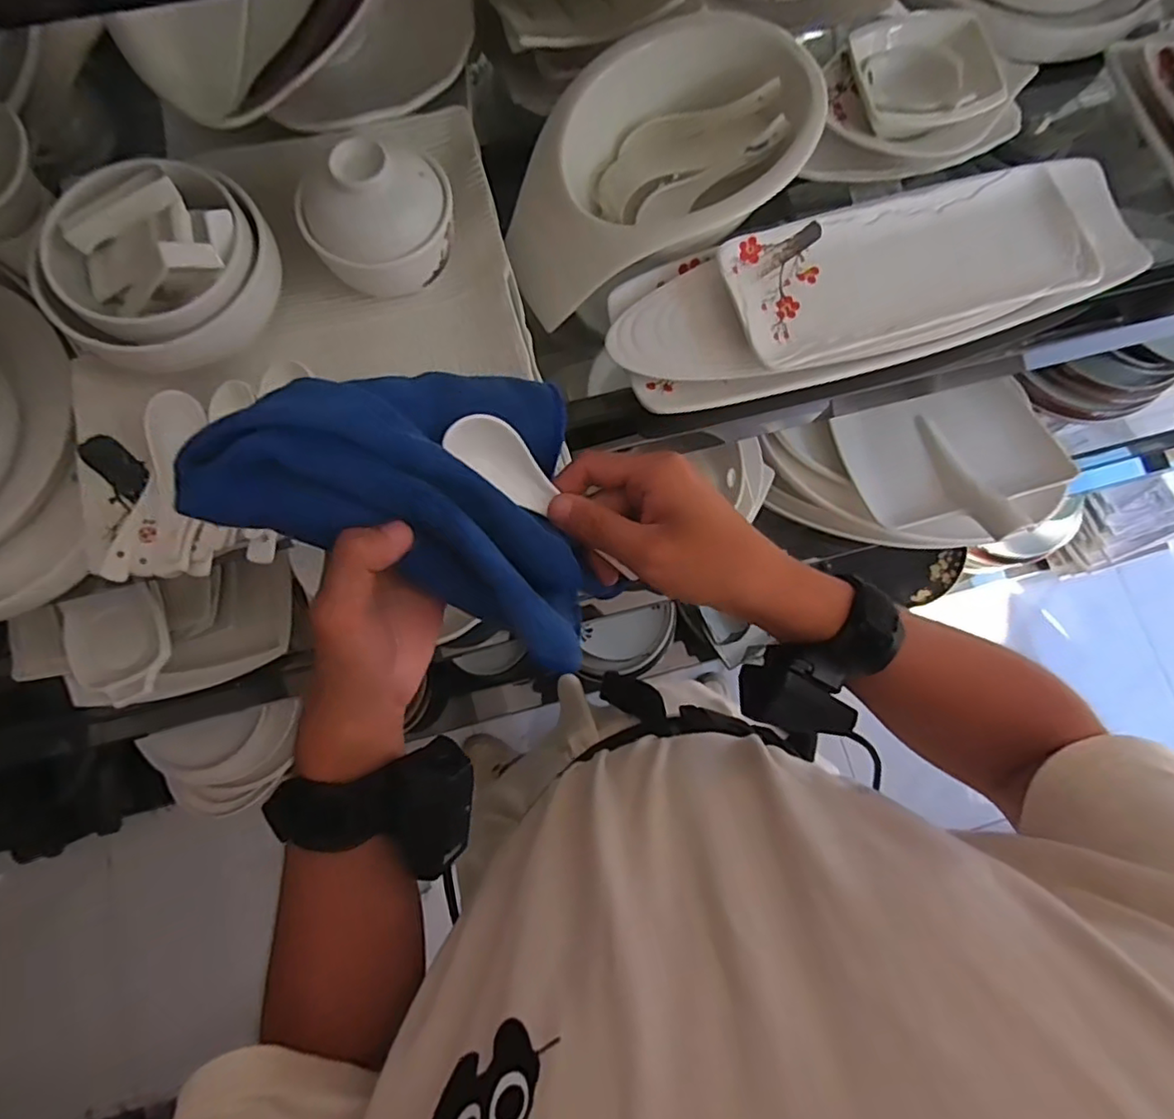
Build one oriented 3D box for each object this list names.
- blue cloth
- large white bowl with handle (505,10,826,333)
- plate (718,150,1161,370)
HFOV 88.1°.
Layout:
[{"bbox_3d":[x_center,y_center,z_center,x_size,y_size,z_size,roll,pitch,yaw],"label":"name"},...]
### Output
[{"bbox_3d":[-0.061,-0.039,0.294,0.195,0.065,0.123,32,93,-32],"label":"blue cloth"},{"bbox_3d":[0.051,-0.326,0.498,0.257,0.111,0.156,-24,80,-6],"label":"large white bowl with handle"},{"bbox_3d":[0.295,-0.249,0.507,0.379,0.045,0.128,-20,80,-5],"label":"plate"}]

